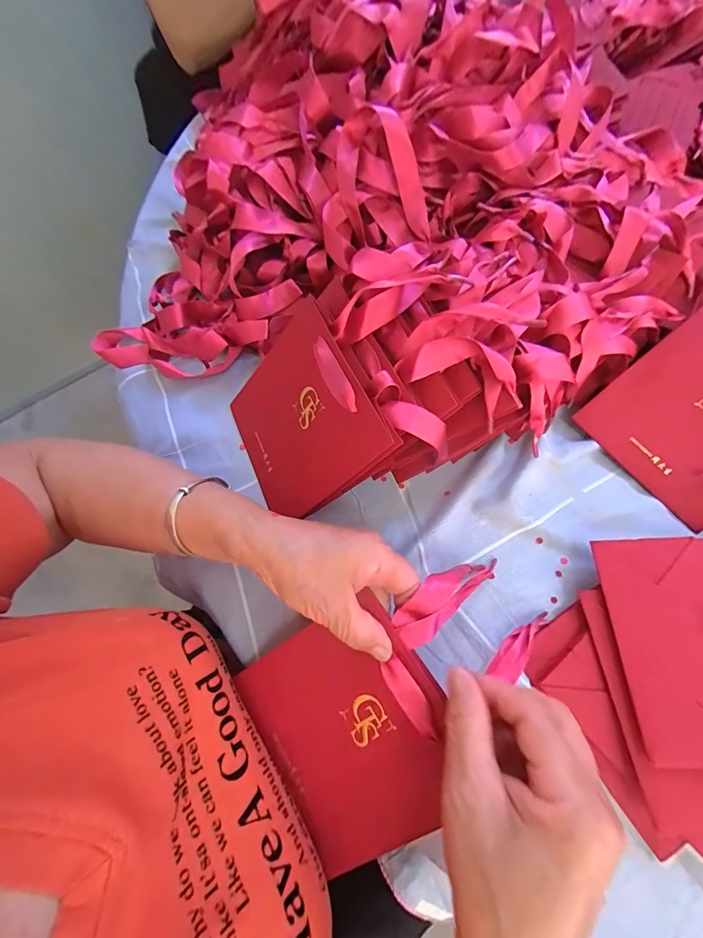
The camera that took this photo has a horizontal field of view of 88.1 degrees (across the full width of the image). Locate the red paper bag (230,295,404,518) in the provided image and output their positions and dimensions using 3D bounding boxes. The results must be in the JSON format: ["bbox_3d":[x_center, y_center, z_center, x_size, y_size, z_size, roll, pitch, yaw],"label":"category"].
[{"bbox_3d":[-0.044,-0.041,0.299,0.134,0.018,0.147,-41,63,32],"label":"red paper bag"}]

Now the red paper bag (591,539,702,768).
[{"bbox_3d":[0.255,0.117,0.248,0.141,0.011,0.135,-1,69,1],"label":"red paper bag"}]

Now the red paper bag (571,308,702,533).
[{"bbox_3d":[0.296,-0.042,0.304,0.138,0.008,0.139,-44,79,13],"label":"red paper bag"}]

